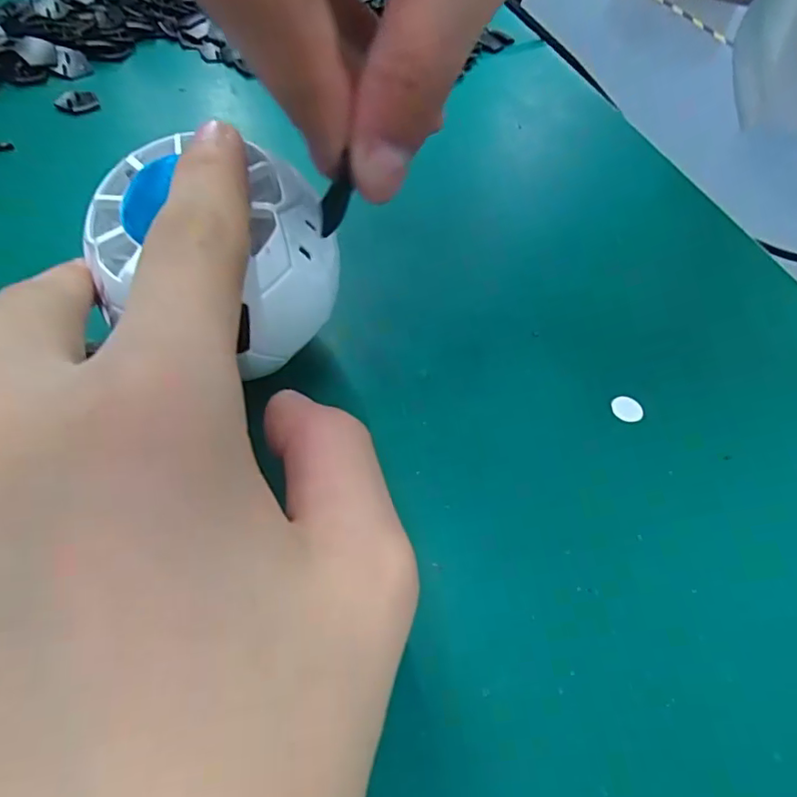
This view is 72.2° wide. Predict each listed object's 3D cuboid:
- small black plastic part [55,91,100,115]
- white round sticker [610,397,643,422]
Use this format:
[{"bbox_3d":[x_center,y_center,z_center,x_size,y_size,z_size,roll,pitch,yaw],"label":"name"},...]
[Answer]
[{"bbox_3d":[-0.154,-0.142,0.262,0.018,0.007,0.014,-22,57,-19],"label":"small black plastic part"},{"bbox_3d":[0.072,0.003,0.172,0.009,0.004,0.009,-2,56,3],"label":"white round sticker"}]

